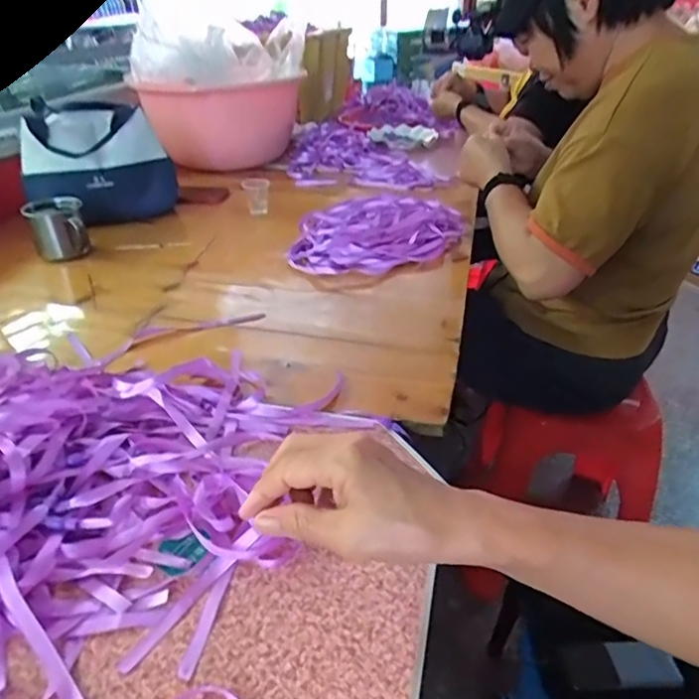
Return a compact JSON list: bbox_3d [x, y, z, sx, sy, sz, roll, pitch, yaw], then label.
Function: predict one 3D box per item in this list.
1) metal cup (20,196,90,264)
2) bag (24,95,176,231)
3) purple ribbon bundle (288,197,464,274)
[{"bbox_3d":[-0.453,-0.187,0.872,0.082,0.075,0.072,-18,37,-26],"label":"metal cup"},{"bbox_3d":[-0.445,-0.332,1.003,0.243,0.178,0.117,-8,34,-13],"label":"bag"},{"bbox_3d":[0.044,-0.197,0.920,0.314,0.027,0.221,-15,36,-23],"label":"purple ribbon bundle"}]

